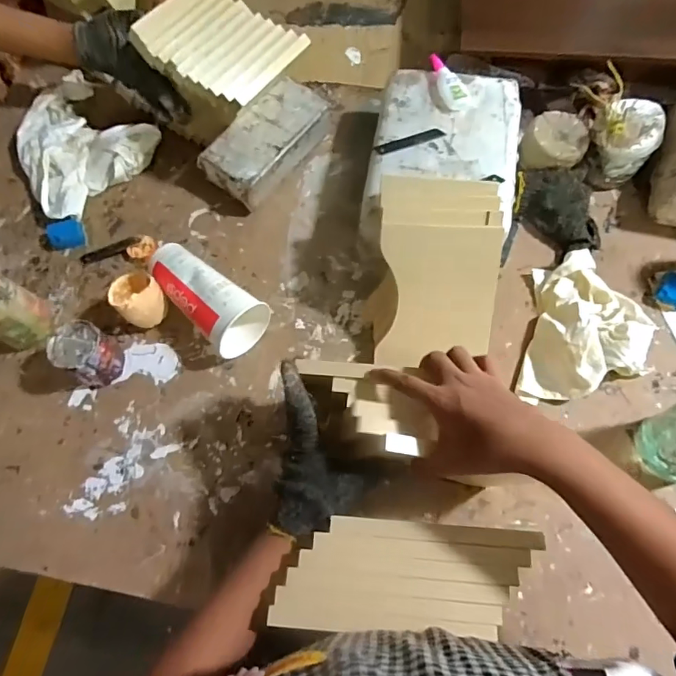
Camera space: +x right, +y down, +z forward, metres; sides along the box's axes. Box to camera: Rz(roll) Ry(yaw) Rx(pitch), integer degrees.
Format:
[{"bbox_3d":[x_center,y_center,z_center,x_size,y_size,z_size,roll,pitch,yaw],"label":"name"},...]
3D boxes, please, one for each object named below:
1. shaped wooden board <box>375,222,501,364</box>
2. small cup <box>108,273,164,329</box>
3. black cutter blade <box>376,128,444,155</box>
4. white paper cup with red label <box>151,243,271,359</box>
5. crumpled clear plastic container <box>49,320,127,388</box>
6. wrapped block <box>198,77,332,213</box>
[{"bbox_3d":[0.121,-0.049,0.584,0.137,0.012,0.169,3,102,5],"label":"shaped wooden board"},{"bbox_3d":[-0.258,-0.049,0.633,0.058,0.066,0.056,0,70,1],"label":"small cup"},{"bbox_3d":[0.098,-0.268,0.656,0.095,0.004,0.020,-15,71,-5],"label":"black cutter blade"},{"bbox_3d":[-0.175,-0.056,0.633,0.171,0.080,0.083,39,77,14],"label":"white paper cup with red label"},{"bbox_3d":[-0.314,0.021,0.607,0.067,0.071,0.059,35,74,13],"label":"crumpled clear plastic container"},{"bbox_3d":[-0.104,-0.294,0.730,0.104,0.058,0.210,40,75,14],"label":"wrapped block"}]

